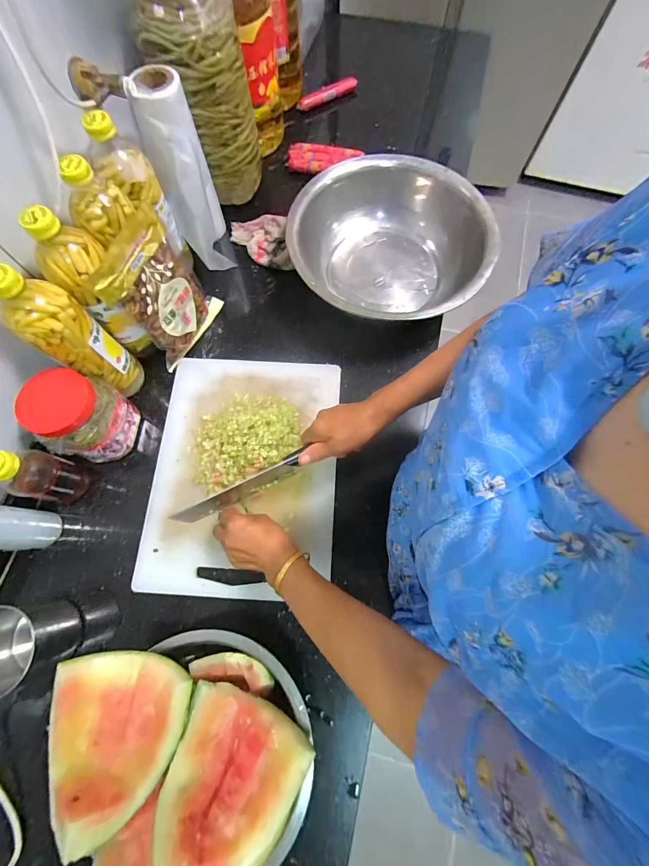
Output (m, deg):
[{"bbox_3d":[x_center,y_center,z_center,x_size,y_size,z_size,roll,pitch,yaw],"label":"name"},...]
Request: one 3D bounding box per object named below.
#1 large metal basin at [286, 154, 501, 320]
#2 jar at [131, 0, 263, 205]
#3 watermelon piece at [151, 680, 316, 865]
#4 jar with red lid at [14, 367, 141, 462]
[{"bbox_3d":[0.114,-0.343,0.667,0.350,0.108,0.352,0,72,0],"label":"large metal basin"},{"bbox_3d":[-0.214,-0.609,0.610,0.125,0.345,0.148,43,77,12],"label":"jar"},{"bbox_3d":[-0.108,0.385,0.377,0.142,0.081,0.152,25,74,8],"label":"watermelon piece"},{"bbox_3d":[-0.368,-0.023,0.537,0.096,0.119,0.110,0,72,0],"label":"jar with red lid"}]

